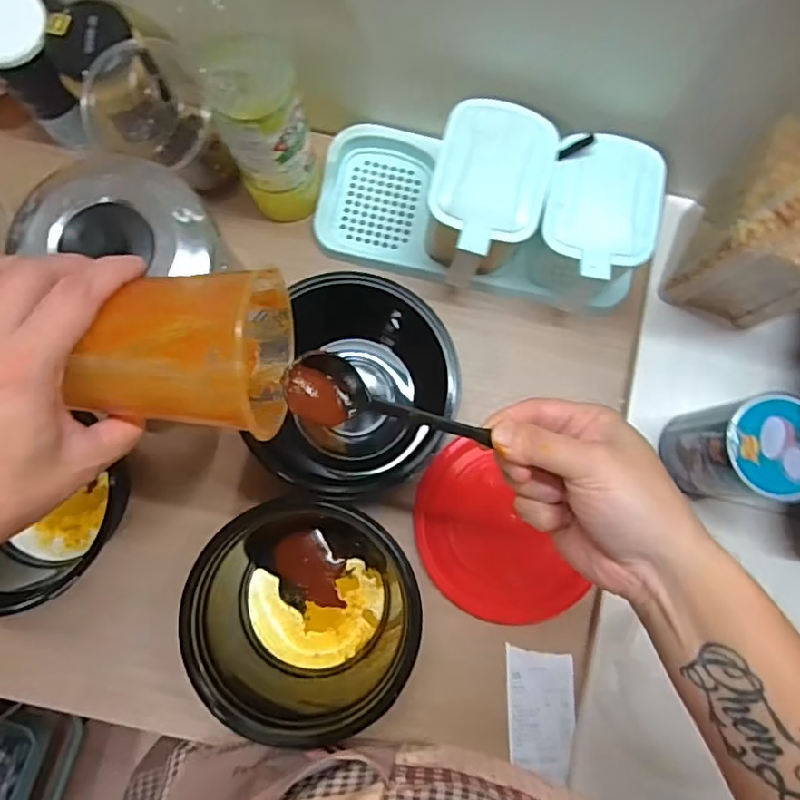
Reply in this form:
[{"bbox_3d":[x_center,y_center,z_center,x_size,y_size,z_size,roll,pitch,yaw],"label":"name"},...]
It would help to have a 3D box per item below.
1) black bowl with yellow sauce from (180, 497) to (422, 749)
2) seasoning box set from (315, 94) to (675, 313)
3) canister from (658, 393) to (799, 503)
[{"bbox_3d":[-0.074,0.167,0.458,0.162,0.081,0.146,21,81,3],"label":"black bowl with yellow sauce"},{"bbox_3d":[0.066,-0.165,0.497,0.277,0.107,0.120,18,80,2],"label":"seasoning box set"},{"bbox_3d":[0.258,0.040,0.455,0.071,0.106,0.072,-4,80,-2],"label":"canister"}]

